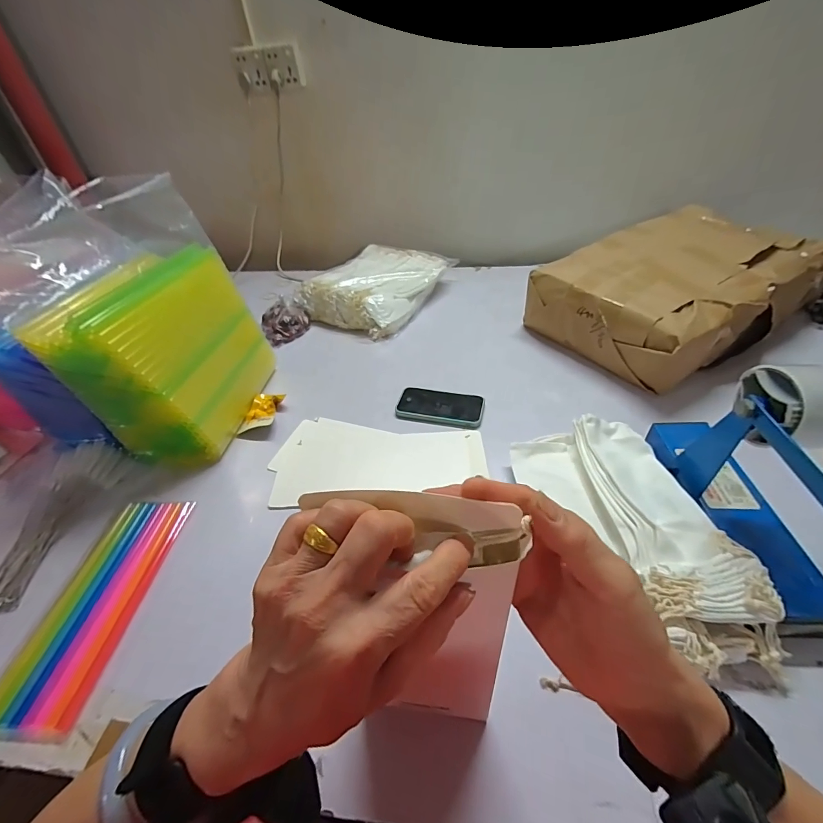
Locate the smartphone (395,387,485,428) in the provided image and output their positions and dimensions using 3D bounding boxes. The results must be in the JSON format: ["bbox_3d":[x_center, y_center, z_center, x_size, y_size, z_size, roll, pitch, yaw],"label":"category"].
[{"bbox_3d":[0.055,-0.012,0.705,0.158,0.014,0.085,10,44,16],"label":"smartphone"}]

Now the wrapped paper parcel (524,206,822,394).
[{"bbox_3d":[0.587,-0.271,0.827,0.571,0.161,0.367,-24,45,-20],"label":"wrapped paper parcel"}]

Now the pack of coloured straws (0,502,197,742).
[{"bbox_3d":[-0.396,0.238,0.481,0.107,0.019,0.271,0,42,5],"label":"pack of coloured straws"}]

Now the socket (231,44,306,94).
[{"bbox_3d":[-0.369,-0.894,0.981,0.171,0.084,0.044,9,43,14],"label":"socket"}]

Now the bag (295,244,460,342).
[{"bbox_3d":[-0.085,-0.352,1.036,0.272,0.084,0.378,18,46,23],"label":"bag"}]

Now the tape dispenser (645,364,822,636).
[{"bbox_3d":[0.396,0.071,0.413,0.096,0.229,0.308,-2,42,3],"label":"tape dispenser"}]

